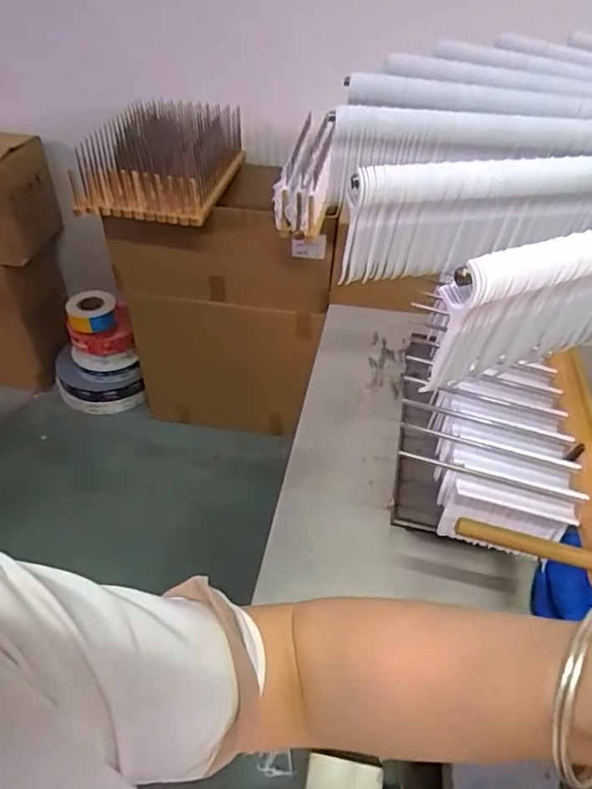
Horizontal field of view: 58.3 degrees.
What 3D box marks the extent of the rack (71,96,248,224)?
[{"bbox_3d":[-0.351,-0.633,1.415,0.338,0.168,0.455,9,42,6],"label":"rack"}]

